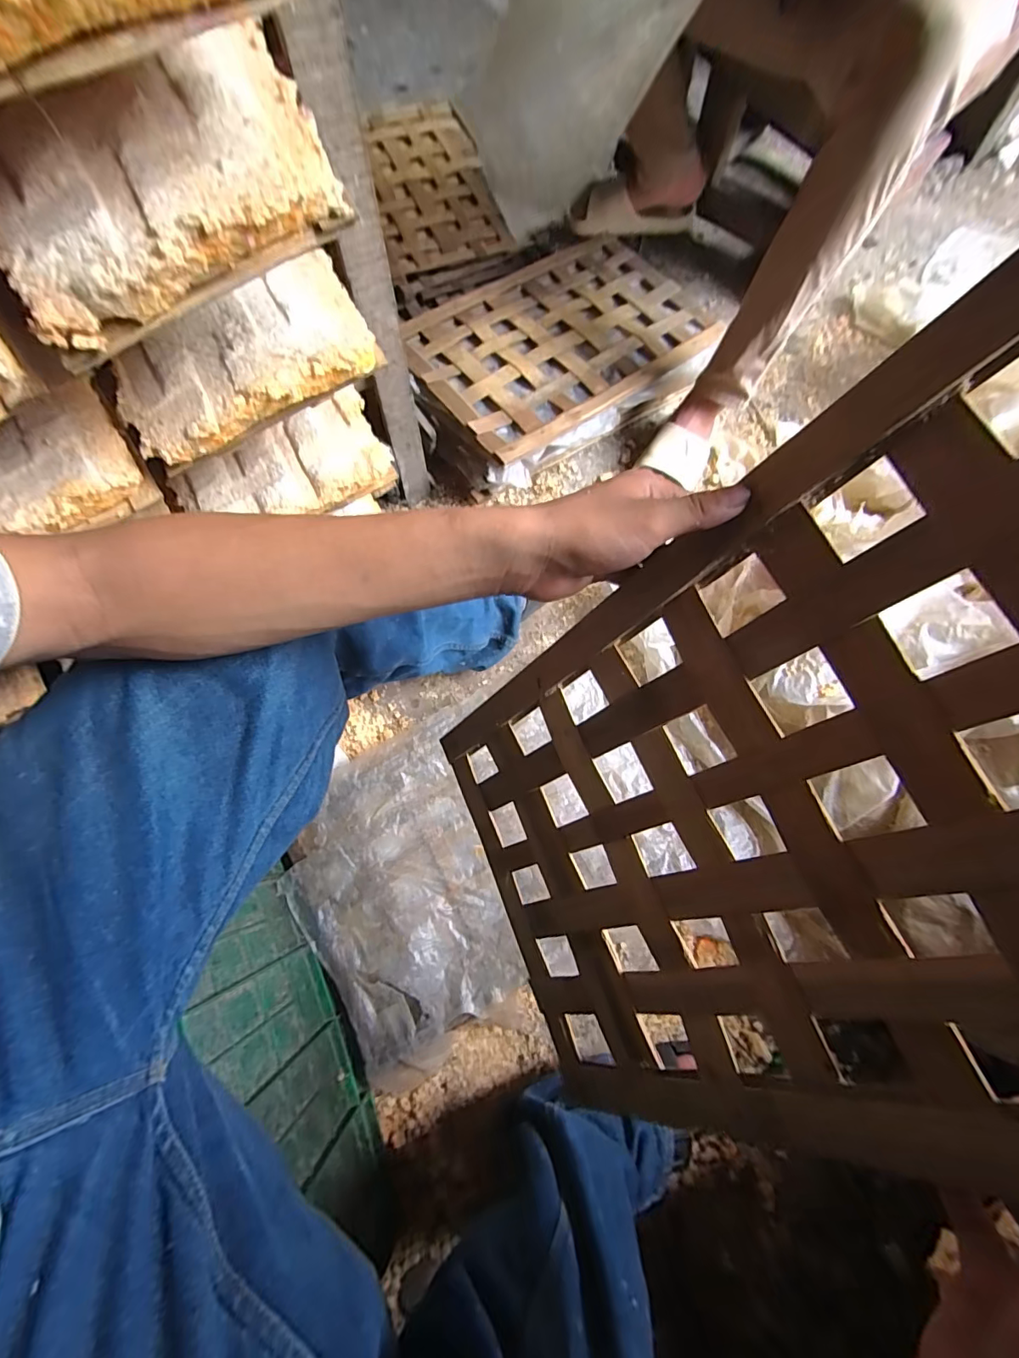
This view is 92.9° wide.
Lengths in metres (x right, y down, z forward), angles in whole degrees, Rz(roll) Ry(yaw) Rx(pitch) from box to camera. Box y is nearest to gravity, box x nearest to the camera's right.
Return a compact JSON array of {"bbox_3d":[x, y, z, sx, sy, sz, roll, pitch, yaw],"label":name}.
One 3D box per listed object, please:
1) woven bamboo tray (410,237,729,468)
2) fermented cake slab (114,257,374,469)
[{"bbox_3d":[0.098,-0.631,0.882,0.549,0.018,0.358,-37,75,-16],"label":"woven bamboo tray"},{"bbox_3d":[-0.247,-0.301,0.450,0.233,0.033,0.143,-32,75,-8],"label":"fermented cake slab"}]

